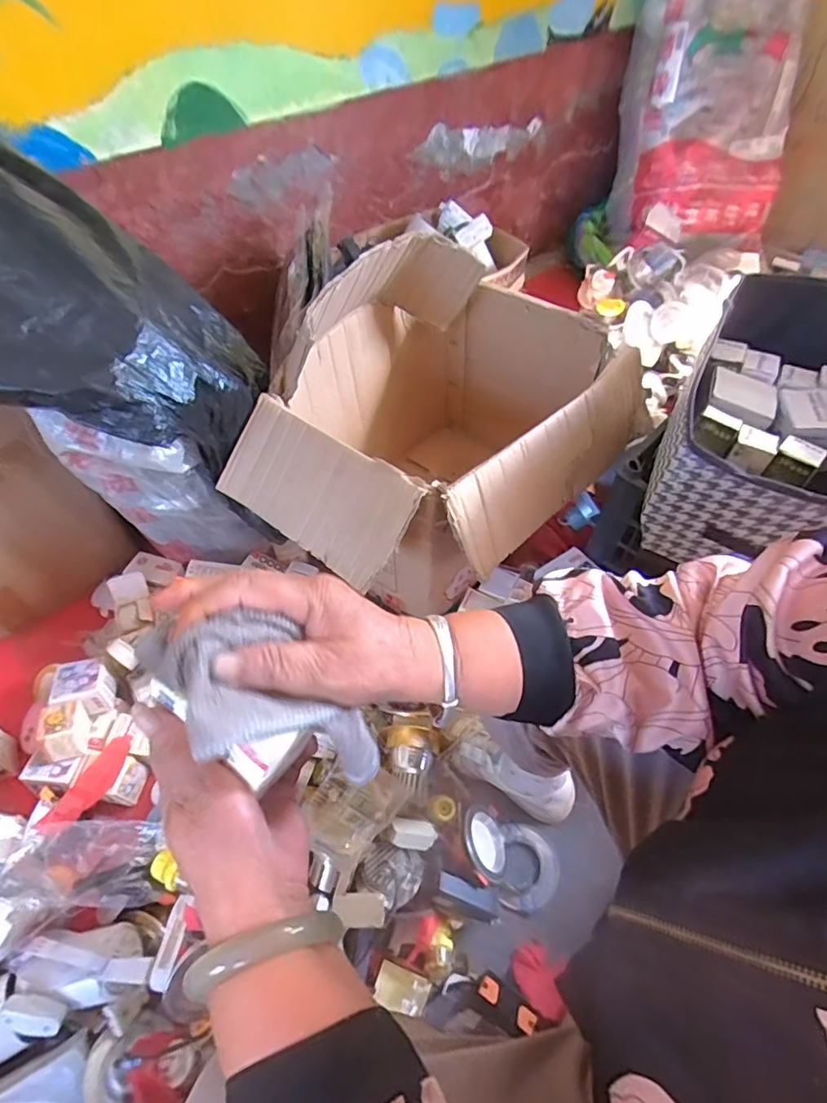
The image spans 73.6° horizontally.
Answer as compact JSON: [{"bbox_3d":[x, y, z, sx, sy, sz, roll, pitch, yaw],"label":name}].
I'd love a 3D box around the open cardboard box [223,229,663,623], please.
[{"bbox_3d":[0.029,-0.183,0.918,0.476,0.434,0.604,37,60,25],"label":"open cardboard box"}]

